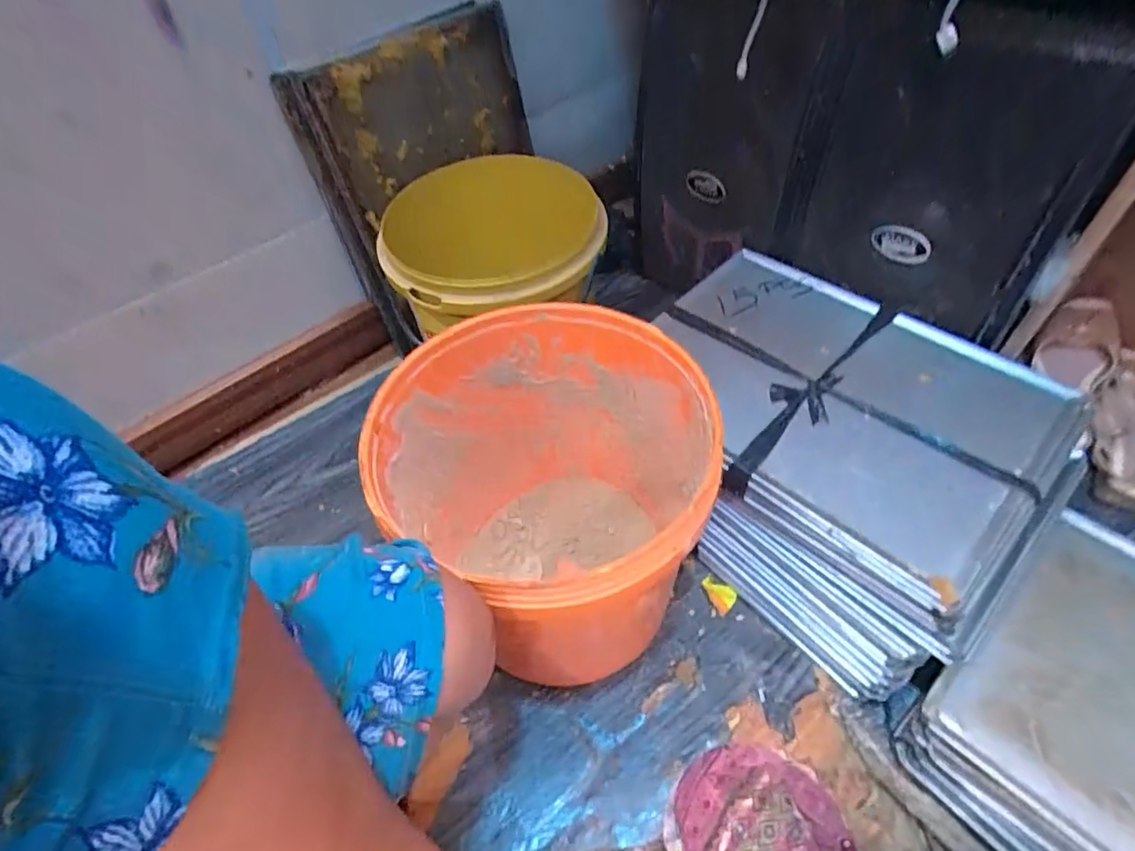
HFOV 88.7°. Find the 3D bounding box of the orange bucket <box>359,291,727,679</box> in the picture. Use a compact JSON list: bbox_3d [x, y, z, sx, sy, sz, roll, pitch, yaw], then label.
[{"bbox_3d":[-0.018,0.100,0.615,0.292,0.337,0.290,-1,48,2],"label":"orange bucket"}]

